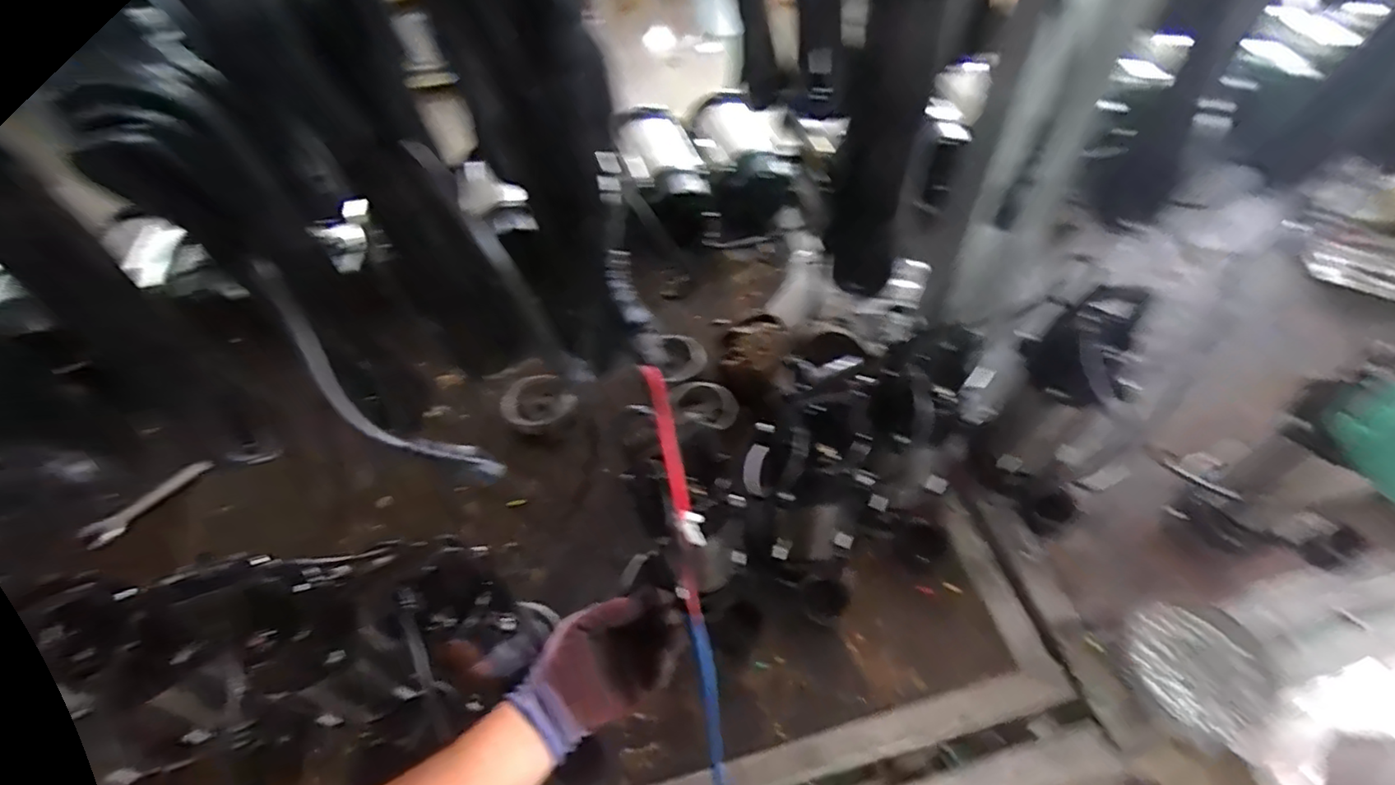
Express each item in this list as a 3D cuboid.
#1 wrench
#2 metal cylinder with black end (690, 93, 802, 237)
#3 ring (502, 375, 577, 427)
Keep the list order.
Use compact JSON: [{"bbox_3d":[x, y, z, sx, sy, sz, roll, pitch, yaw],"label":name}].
[{"bbox_3d":[-0.708,0.141,0.819,0.199,0.029,0.019,-33,56,4],"label":"wrench"},{"bbox_3d":[0.078,-0.427,1.148,0.149,0.141,0.229,-12,54,-6],"label":"metal cylinder with black end"},{"bbox_3d":[-0.226,0.011,0.900,0.105,0.011,0.089,-20,55,3],"label":"ring"}]

